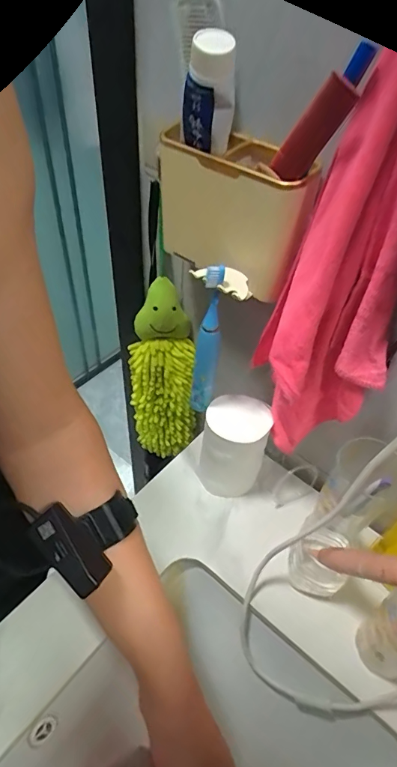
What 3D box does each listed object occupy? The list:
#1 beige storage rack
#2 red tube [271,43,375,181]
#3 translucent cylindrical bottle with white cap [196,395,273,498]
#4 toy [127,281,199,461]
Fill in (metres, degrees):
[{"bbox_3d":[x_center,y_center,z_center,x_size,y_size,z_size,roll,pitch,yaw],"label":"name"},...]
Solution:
[{"bbox_3d":[0.034,-0.163,0.413,0.161,0.117,0.055,36,54,26],"label":"beige storage rack"},{"bbox_3d":[0.079,-0.174,0.294,0.017,0.115,0.024,-22,83,-23],"label":"red tube"},{"bbox_3d":[0.039,0.089,0.549,0.084,0.143,0.072,12,47,6],"label":"translucent cylindrical bottle with white cap"},{"bbox_3d":[-0.053,-0.006,0.660,0.108,0.306,0.053,6,47,1],"label":"toy"}]

